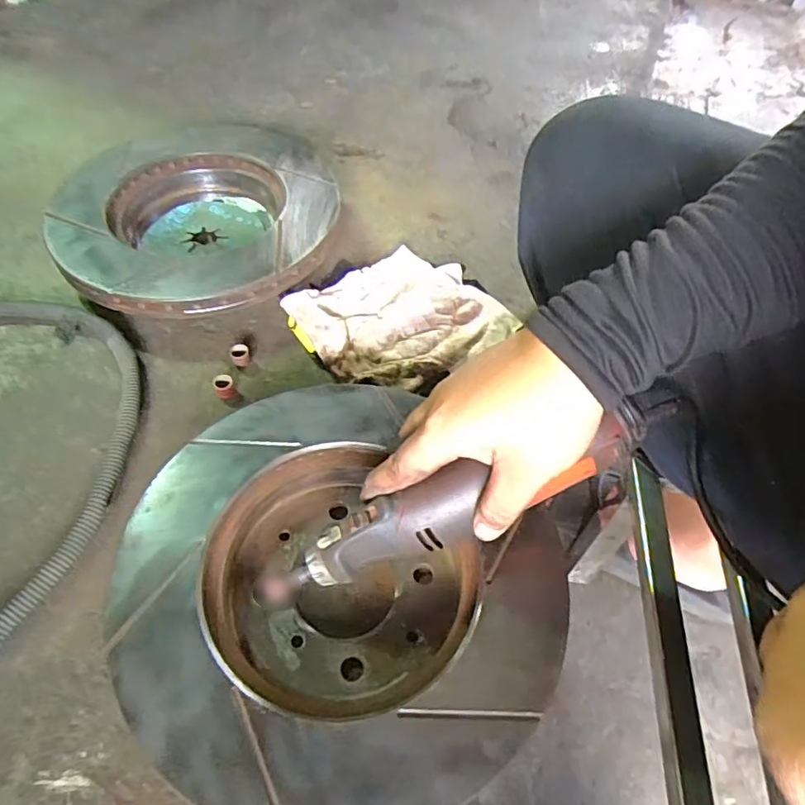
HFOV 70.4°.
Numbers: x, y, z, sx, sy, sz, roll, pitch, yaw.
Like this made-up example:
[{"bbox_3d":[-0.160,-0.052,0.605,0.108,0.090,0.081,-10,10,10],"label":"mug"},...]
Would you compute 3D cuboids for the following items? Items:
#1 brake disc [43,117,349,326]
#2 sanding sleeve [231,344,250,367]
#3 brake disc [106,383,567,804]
[{"bbox_3d":[-0.189,-0.174,0.540,0.251,0.044,0.253,-15,56,-12],"label":"brake disc"},{"bbox_3d":[-0.133,-0.039,0.469,0.015,0.013,0.017,-15,56,-12],"label":"sanding sleeve"},{"bbox_3d":[-0.041,0.111,0.338,0.243,0.045,0.229,1,54,-1],"label":"brake disc"}]

